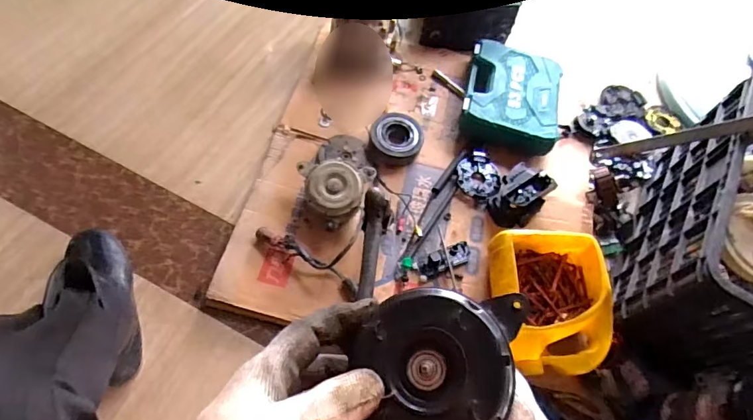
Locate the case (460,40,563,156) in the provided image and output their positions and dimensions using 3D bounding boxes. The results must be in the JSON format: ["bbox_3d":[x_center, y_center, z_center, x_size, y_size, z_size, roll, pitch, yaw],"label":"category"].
[{"bbox_3d":[0.284,-0.234,0.994,0.198,0.075,0.253,16,60,1],"label":"case"}]

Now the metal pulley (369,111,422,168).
[{"bbox_3d":[0.039,-0.138,0.930,0.103,0.032,0.106,6,62,-1],"label":"metal pulley"}]

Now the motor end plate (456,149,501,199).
[{"bbox_3d":[0.199,-0.073,0.932,0.083,0.023,0.100,7,61,-4],"label":"motor end plate"}]

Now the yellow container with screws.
[{"bbox_3d":[0.282,0.144,0.760,0.184,0.084,0.219,-3,62,-10],"label":"yellow container with screws"}]

